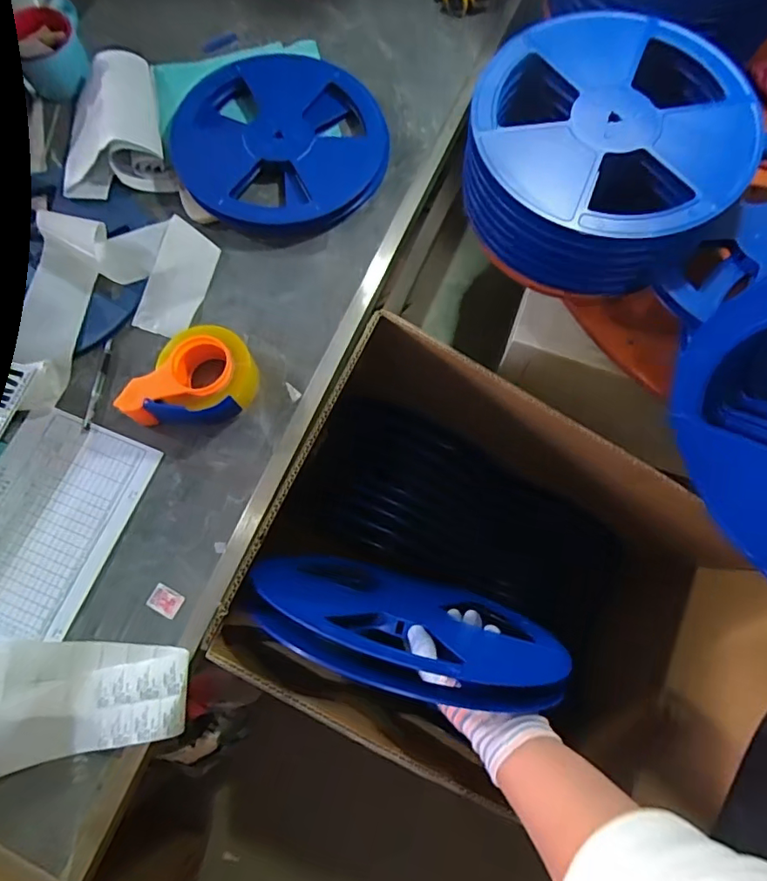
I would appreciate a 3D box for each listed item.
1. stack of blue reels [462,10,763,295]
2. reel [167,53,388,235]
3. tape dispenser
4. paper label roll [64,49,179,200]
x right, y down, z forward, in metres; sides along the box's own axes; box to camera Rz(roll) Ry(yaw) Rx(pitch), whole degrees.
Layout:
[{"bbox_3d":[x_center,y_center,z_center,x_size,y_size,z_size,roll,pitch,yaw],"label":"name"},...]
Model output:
[{"bbox_3d":[0.261,-0.351,0.631,0.314,0.098,0.328,11,75,4],"label":"stack of blue reels"},{"bbox_3d":[-0.157,-0.465,0.805,0.309,0.050,0.321,0,75,1],"label":"reel"},{"bbox_3d":[-0.254,-0.088,0.694,0.161,0.063,0.134,1,75,2],"label":"tape dispenser"},{"bbox_3d":[-0.429,-0.492,0.810,0.166,0.080,0.228,-15,75,-3],"label":"paper label roll"}]

